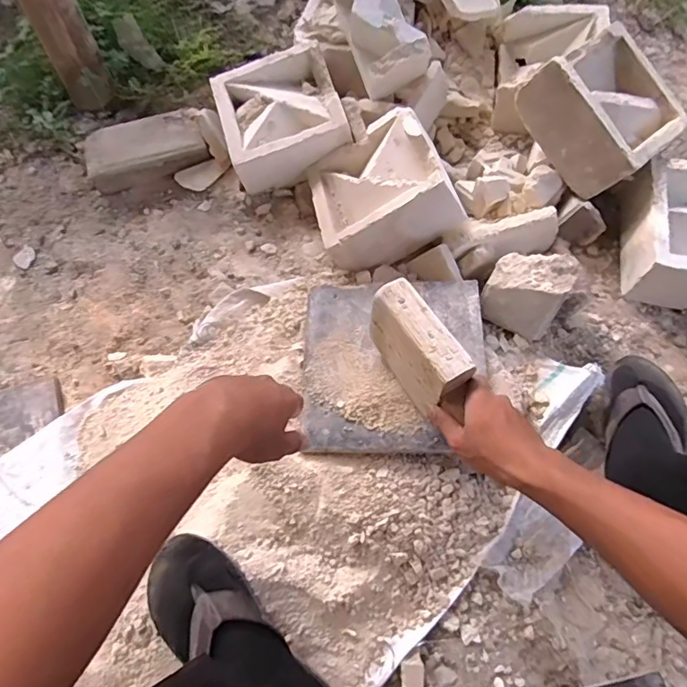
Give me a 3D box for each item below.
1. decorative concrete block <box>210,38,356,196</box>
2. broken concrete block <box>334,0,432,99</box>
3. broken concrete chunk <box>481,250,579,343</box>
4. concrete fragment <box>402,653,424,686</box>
[{"bbox_3d":[-0.109,-0.390,0.885,0.198,0.084,0.201,-17,67,-5],"label":"decorative concrete block"},{"bbox_3d":[0.060,-0.531,0.853,0.102,0.110,0.211,-24,90,-8],"label":"broken concrete block"},{"bbox_3d":[0.265,-0.073,0.755,0.103,0.099,0.099,24,70,12],"label":"broken concrete chunk"},{"bbox_3d":[0.079,0.392,0.589,0.025,0.015,0.062,-1,66,2],"label":"concrete fragment"}]

